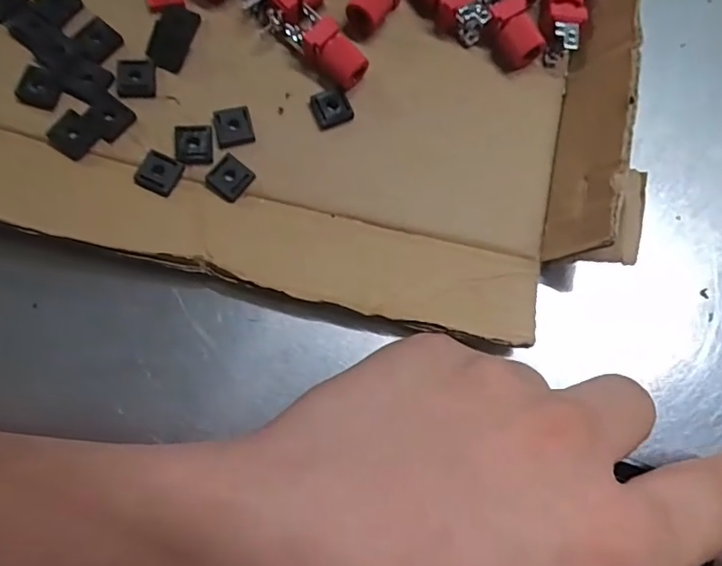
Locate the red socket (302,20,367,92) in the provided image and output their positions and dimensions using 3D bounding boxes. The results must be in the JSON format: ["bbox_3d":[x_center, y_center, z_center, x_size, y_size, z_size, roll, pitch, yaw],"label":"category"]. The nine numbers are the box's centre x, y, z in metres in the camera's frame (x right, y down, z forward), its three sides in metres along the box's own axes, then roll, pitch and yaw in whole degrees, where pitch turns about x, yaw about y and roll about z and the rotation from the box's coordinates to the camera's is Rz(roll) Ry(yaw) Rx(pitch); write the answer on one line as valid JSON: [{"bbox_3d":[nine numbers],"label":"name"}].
[{"bbox_3d":[-0.009,-0.083,0.199,0.021,0.013,0.016,43,80,6],"label":"red socket"}]

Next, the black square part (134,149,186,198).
[{"bbox_3d":[-0.072,-0.039,0.190,0.013,0.004,0.014,20,78,2],"label":"black square part"}]

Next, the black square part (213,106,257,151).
[{"bbox_3d":[-0.047,-0.058,0.196,0.014,0.004,0.014,-16,80,-6],"label":"black square part"}]

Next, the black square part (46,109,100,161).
[{"bbox_3d":[-0.102,-0.052,0.189,0.013,0.004,0.014,32,79,4],"label":"black square part"}]

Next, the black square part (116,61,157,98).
[{"bbox_3d":[-0.082,-0.075,0.195,0.013,0.004,0.014,-2,79,-3],"label":"black square part"}]

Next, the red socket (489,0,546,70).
[{"bbox_3d":[0.060,-0.096,0.206,0.014,0.010,0.025,-27,81,-8],"label":"red socket"}]

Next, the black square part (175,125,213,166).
[{"bbox_3d":[-0.061,-0.050,0.195,0.013,0.004,0.015,-4,79,-3],"label":"black square part"}]

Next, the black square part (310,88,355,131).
[{"bbox_3d":[-0.011,-0.066,0.201,0.014,0.004,0.014,-19,80,-6],"label":"black square part"}]

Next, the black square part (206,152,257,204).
[{"bbox_3d":[-0.047,-0.038,0.193,0.013,0.004,0.014,39,79,5],"label":"black square part"}]

